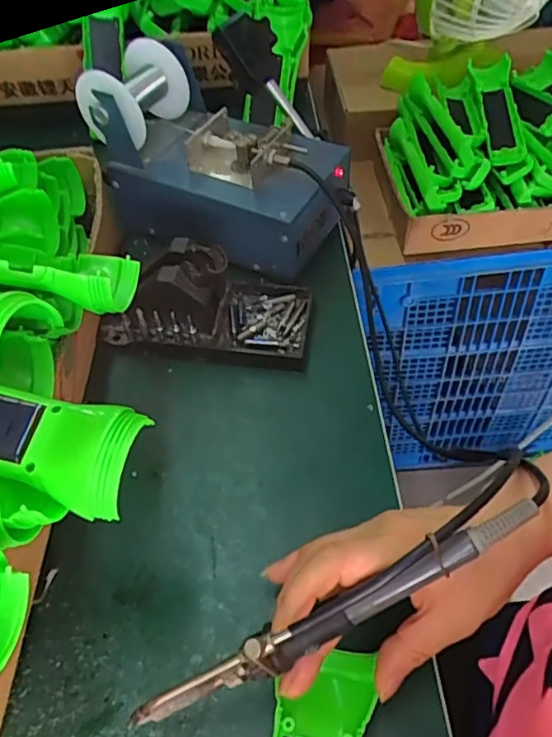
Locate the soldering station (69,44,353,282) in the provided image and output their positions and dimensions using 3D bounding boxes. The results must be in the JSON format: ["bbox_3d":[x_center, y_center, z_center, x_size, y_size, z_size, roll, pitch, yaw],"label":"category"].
[{"bbox_3d":[-0.053,-0.183,0.502,0.216,0.121,0.108,23,55,19],"label":"soldering station"}]

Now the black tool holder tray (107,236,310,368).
[{"bbox_3d":[-0.047,-0.055,0.449,0.145,0.071,0.078,7,52,7],"label":"black tool holder tray"}]

